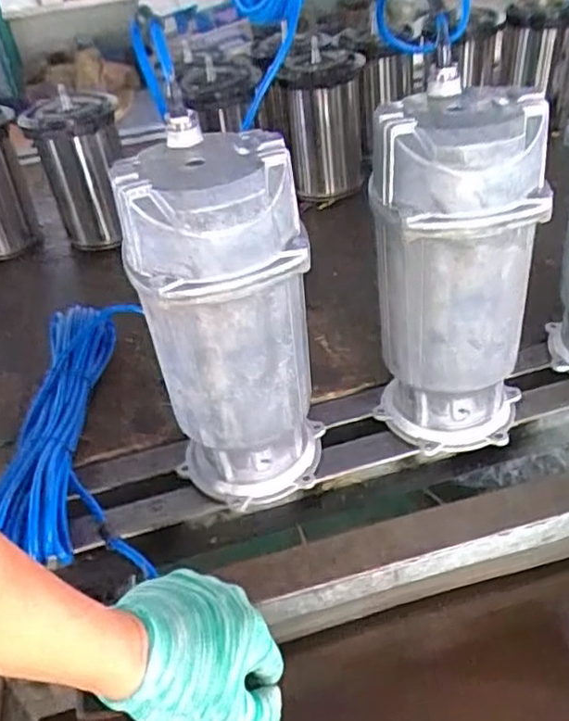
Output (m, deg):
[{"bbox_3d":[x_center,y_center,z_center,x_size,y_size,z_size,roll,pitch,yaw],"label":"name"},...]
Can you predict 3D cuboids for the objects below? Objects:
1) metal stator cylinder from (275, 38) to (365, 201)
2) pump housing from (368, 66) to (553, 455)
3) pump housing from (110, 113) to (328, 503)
[{"bbox_3d":[0.058,-0.357,1.011,0.120,0.202,0.122,0,38,9],"label":"metal stator cylinder"},{"bbox_3d":[0.140,-0.065,0.566,0.130,0.293,0.110,6,40,16],"label":"pump housing"},{"bbox_3d":[-0.044,-0.016,0.534,0.127,0.300,0.105,-10,38,-4],"label":"pump housing"}]

